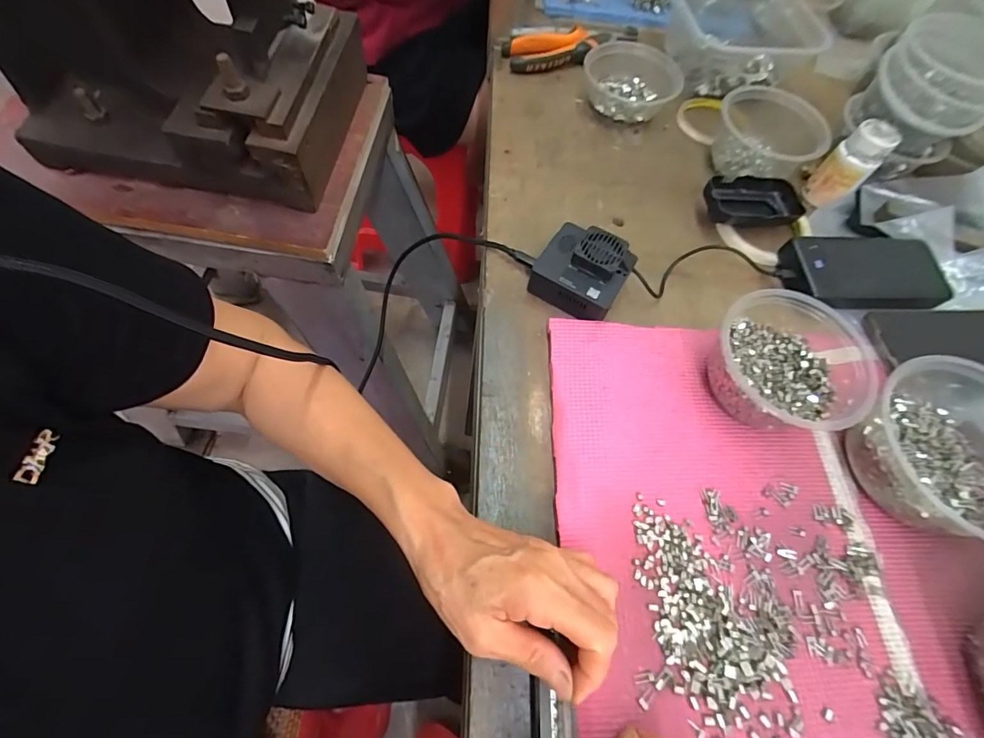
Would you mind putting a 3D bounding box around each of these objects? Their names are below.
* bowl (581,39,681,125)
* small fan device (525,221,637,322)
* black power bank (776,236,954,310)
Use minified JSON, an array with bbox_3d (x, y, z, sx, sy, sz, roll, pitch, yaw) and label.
[{"bbox_3d":[0.167,-0.342,0.542,0.115,0.045,0.098,10,63,-1],"label":"bowl"},{"bbox_3d":[0.083,-0.090,0.411,0.079,0.043,0.073,32,65,10],"label":"small fan device"},{"bbox_3d":[0.363,-0.095,0.439,0.157,0.022,0.069,0,64,-3],"label":"black power bank"}]

